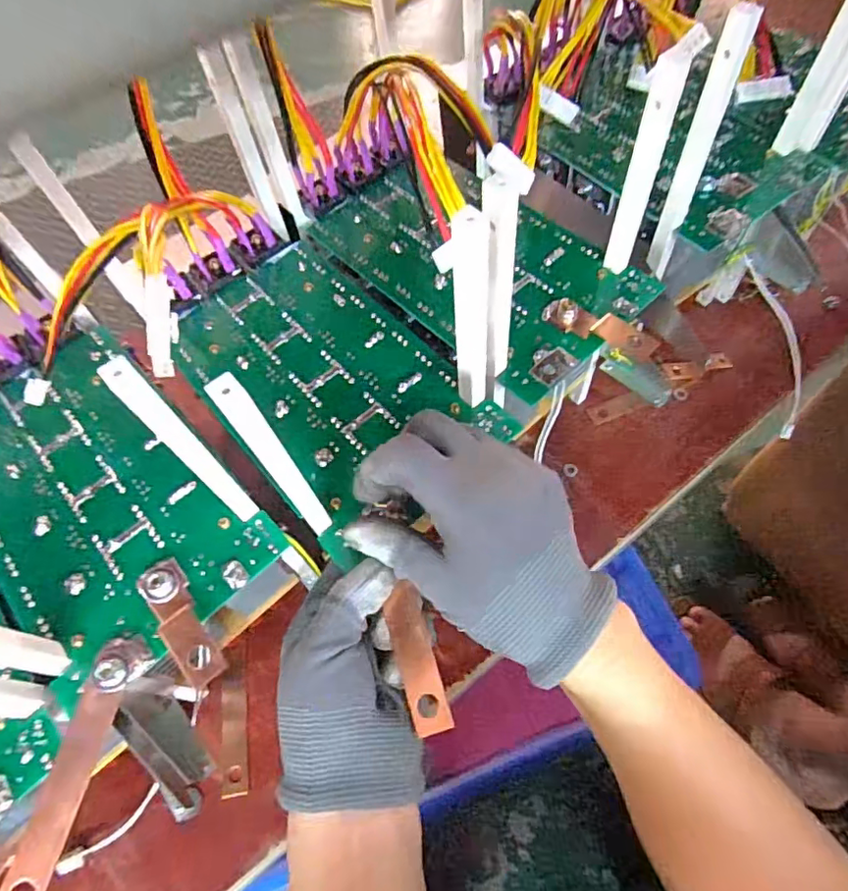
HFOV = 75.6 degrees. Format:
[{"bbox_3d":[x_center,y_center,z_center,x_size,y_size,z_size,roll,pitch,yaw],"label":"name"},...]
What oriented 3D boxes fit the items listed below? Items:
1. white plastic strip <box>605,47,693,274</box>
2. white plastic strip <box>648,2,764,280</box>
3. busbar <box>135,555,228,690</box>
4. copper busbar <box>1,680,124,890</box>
[{"bbox_3d":[0.124,-0.152,0.314,0.018,0.130,0.011,23,66,16],"label":"white plastic strip"},{"bbox_3d":[0.169,-0.178,0.345,0.020,0.163,0.014,22,66,16],"label":"white plastic strip"},{"bbox_3d":[-0.122,0.088,0.276,0.020,0.011,0.069,-36,64,-14],"label":"busbar"},{"bbox_3d":[-0.165,0.162,0.248,0.017,0.004,0.095,22,67,-19],"label":"copper busbar"}]

